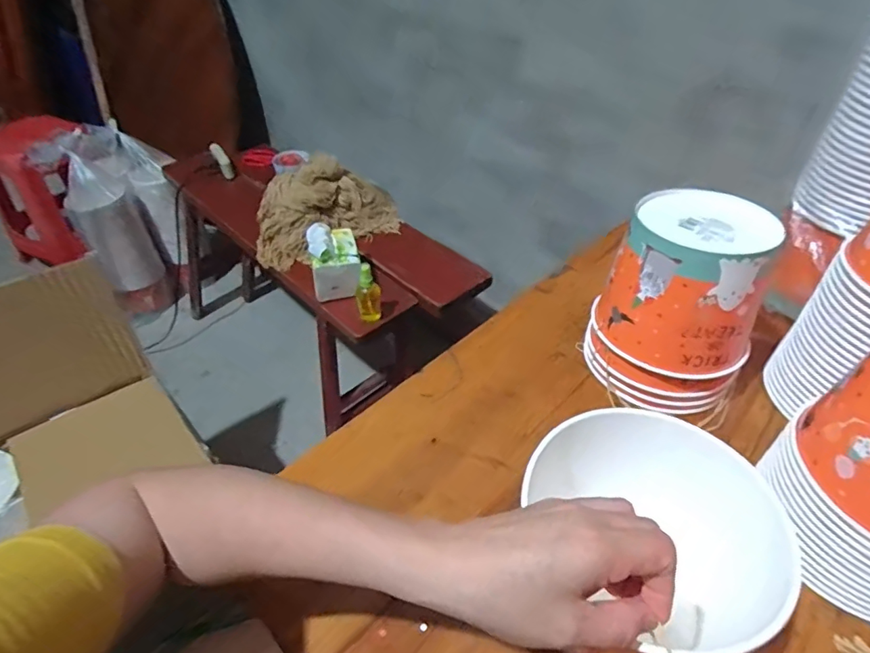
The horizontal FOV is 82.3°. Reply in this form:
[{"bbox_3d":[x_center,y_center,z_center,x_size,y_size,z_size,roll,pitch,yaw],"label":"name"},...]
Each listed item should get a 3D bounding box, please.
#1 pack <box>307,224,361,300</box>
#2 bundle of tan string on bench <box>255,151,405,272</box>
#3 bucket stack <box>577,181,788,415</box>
[{"bbox_3d":[-0.207,-0.132,1.026,0.097,0.114,0.143,-11,44,-11],"label":"pack"},{"bbox_3d":[-0.262,-0.284,1.169,0.341,0.172,0.146,-26,49,-25],"label":"bundle of tan string on bench"},{"bbox_3d":[0.262,-0.030,0.536,0.154,0.182,0.150,22,47,22],"label":"bucket stack"}]

